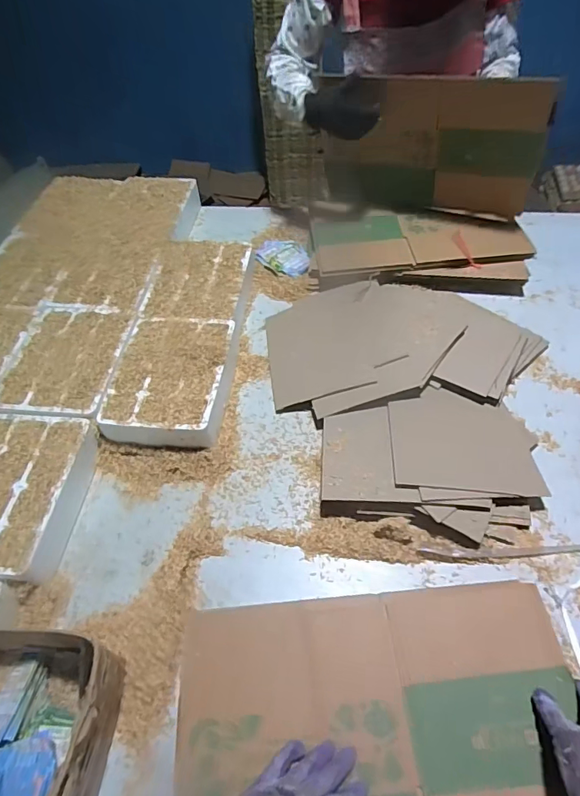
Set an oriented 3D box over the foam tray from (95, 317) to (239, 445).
[{"bbox_3d":[-0.199,-0.035,0.808,0.186,0.059,0.248,4,53,7],"label":"foam tray"}]

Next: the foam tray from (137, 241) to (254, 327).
[{"bbox_3d":[-0.178,-0.225,0.967,0.185,0.065,0.248,3,53,6],"label":"foam tray"}]

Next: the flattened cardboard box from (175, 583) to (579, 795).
[{"bbox_3d":[0.091,0.355,0.511,0.419,0.027,0.276,-4,50,3],"label":"flattened cardboard box"}]

